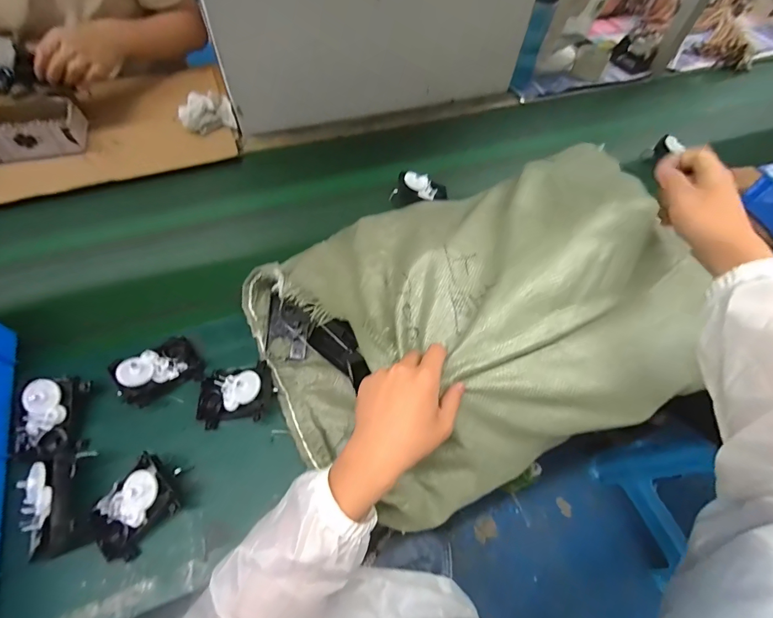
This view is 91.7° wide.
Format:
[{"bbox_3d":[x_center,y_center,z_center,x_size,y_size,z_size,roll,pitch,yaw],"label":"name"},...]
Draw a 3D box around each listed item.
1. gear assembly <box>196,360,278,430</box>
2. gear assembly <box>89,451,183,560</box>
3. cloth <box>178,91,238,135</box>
[{"bbox_3d":[-0.209,0.115,0.515,0.102,0.051,0.076,-3,59,-5],"label":"gear assembly"},{"bbox_3d":[-0.298,0.234,0.443,0.079,0.055,0.101,38,64,19],"label":"gear assembly"},{"bbox_3d":[-0.393,-0.429,0.822,0.110,0.058,0.098,-15,60,-11],"label":"cloth"}]

